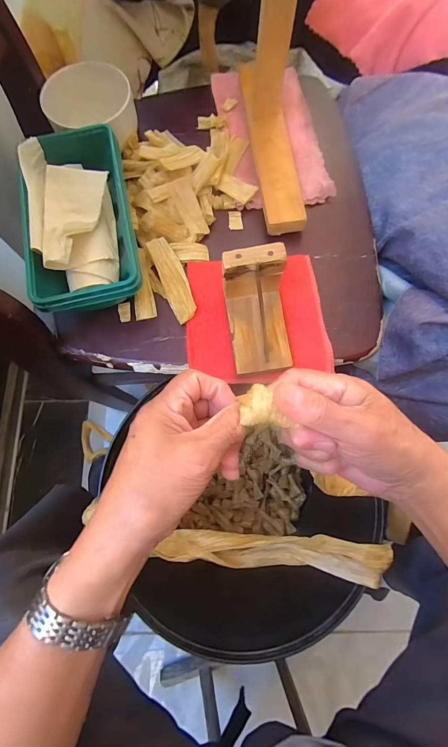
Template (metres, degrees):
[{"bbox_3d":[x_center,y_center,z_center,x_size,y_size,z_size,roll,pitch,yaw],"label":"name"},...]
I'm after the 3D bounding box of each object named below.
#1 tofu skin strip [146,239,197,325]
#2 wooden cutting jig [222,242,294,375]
[{"bbox_3d":[-0.058,-0.109,0.387,0.029,0.014,0.103,-21,76,-4],"label":"tofu skin strip"},{"bbox_3d":[0.035,-0.060,0.337,0.060,0.075,0.102,-8,76,-1],"label":"wooden cutting jig"}]

